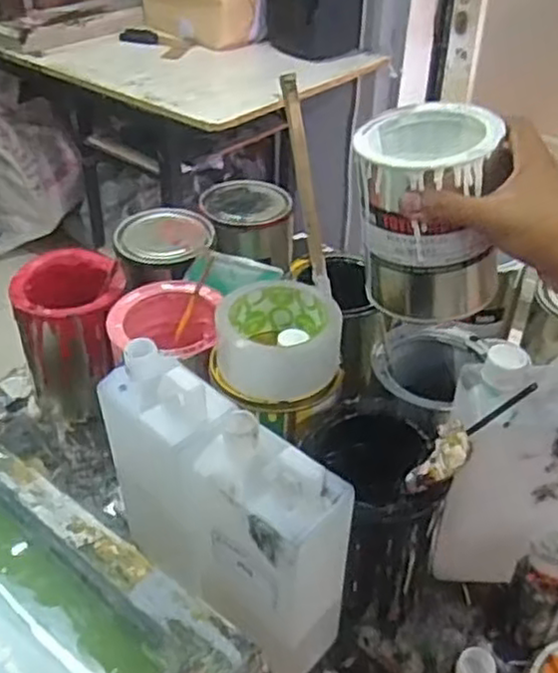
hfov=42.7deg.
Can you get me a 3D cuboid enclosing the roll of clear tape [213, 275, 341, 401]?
[{"bbox_3d":[-0.001,0.003,0.569,0.098,0.048,0.092,-2,39,-5],"label":"roll of clear tape"}]

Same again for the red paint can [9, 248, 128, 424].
[{"bbox_3d":[-0.208,0.002,0.739,0.101,0.151,0.103,1,39,-1],"label":"red paint can"}]

